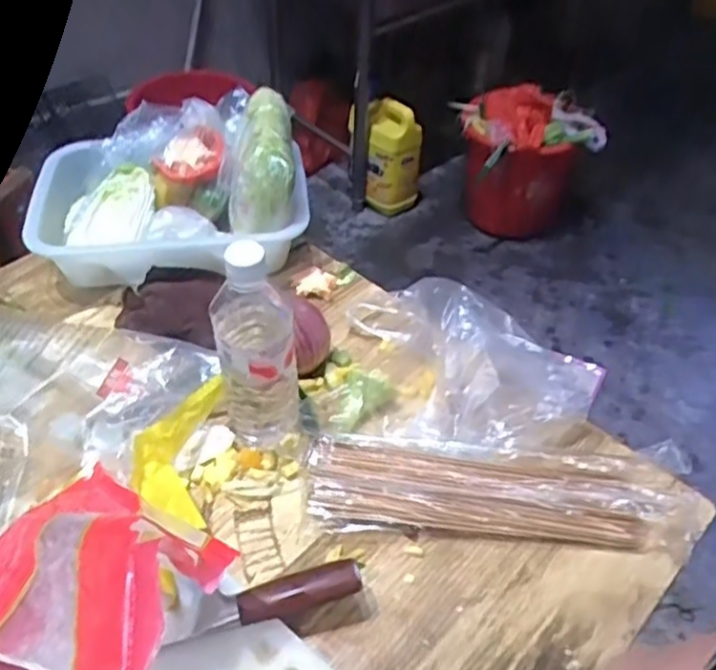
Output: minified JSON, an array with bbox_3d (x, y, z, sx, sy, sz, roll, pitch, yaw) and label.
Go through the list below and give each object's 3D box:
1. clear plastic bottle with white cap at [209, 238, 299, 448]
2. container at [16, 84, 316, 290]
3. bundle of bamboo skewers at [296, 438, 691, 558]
[{"bbox_3d":[-0.087,0.006,0.598,0.061,0.193,0.059,11,45,10],"label":"clear plastic bottle with white cap"},{"bbox_3d":[-0.219,-0.176,0.806,0.294,0.147,0.218,-7,44,-8],"label":"container"},{"bbox_3d":[0.129,0.142,0.637,0.345,0.051,0.082,3,44,2],"label":"bundle of bamboo skewers"}]

